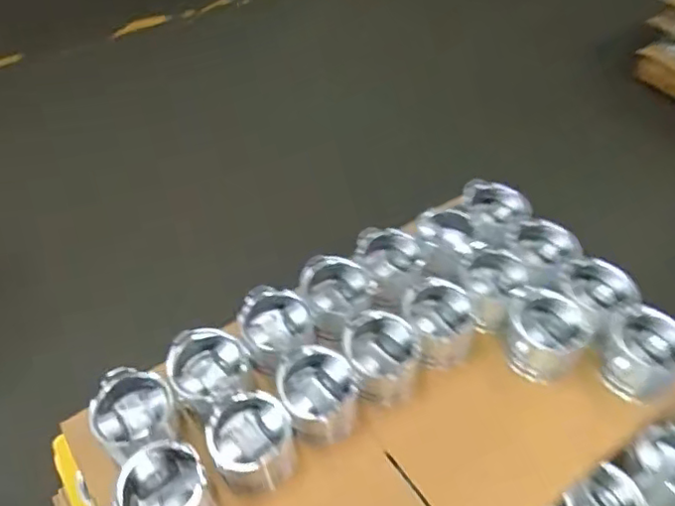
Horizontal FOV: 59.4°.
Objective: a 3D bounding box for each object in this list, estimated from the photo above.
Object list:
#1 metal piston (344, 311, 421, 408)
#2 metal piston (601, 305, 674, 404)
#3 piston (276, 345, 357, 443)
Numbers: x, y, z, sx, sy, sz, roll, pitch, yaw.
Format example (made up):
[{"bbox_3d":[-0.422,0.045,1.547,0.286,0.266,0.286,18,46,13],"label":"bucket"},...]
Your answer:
[{"bbox_3d":[0.057,0.134,0.750,0.090,0.076,0.091,-2,50,2],"label":"metal piston"},{"bbox_3d":[0.391,0.130,0.754,0.092,0.092,0.096,0,50,0],"label":"metal piston"},{"bbox_3d":[-0.022,0.174,0.720,0.088,0.085,0.092,0,50,0],"label":"piston"}]

